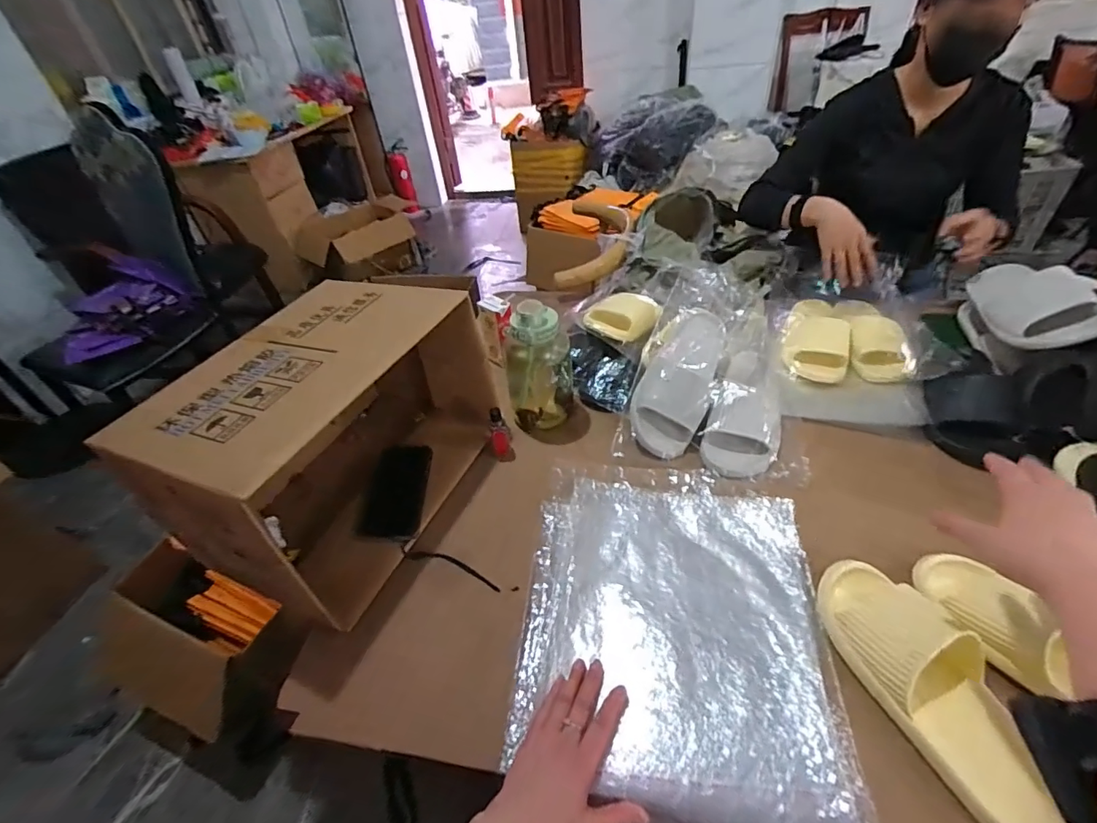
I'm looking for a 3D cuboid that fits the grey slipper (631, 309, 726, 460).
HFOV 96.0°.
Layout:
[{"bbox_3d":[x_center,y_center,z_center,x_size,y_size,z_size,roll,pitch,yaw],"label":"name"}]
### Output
[{"bbox_3d":[0.215,-0.062,0.811,0.118,0.065,0.280,15,70,24],"label":"grey slipper"}]

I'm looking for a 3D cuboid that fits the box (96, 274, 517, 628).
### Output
[{"bbox_3d":[-0.292,0.027,0.703,0.293,0.311,0.444,16,47,25],"label":"box"}]

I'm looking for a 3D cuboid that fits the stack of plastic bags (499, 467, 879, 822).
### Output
[{"bbox_3d":[0.142,0.253,0.578,0.336,0.032,0.406,1,42,10],"label":"stack of plastic bags"}]

